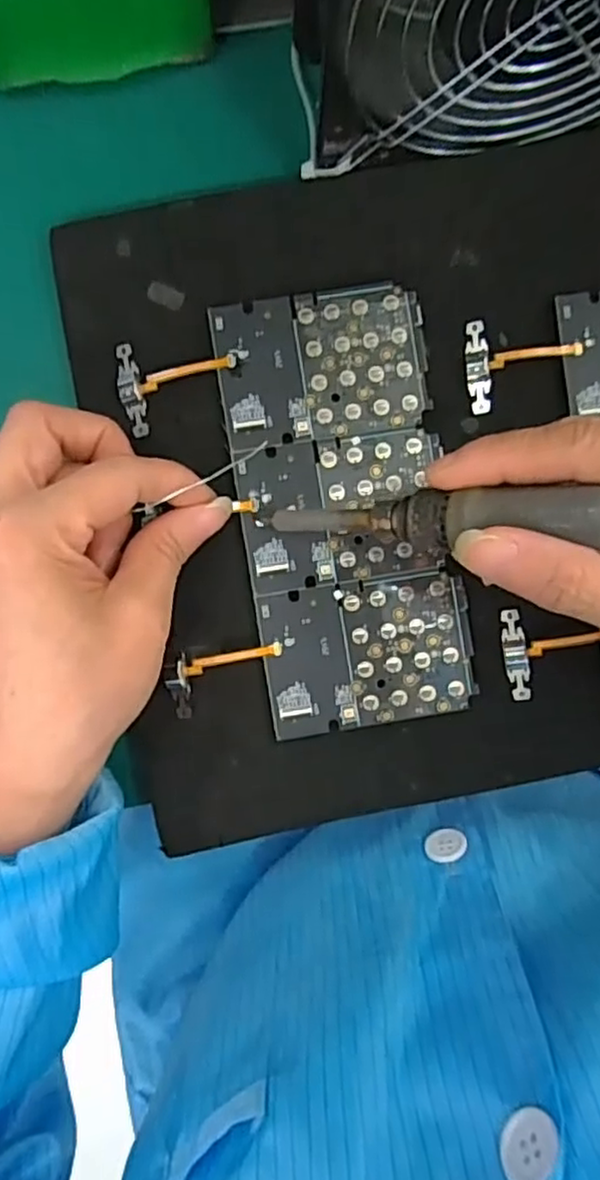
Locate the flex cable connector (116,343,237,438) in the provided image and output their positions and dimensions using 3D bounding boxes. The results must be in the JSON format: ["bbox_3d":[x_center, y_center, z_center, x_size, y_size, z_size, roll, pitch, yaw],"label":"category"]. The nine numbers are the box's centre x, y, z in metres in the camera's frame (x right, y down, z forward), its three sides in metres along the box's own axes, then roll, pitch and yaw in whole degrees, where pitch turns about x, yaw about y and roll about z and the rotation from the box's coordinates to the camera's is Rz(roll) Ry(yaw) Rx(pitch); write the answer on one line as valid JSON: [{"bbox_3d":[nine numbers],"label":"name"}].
[{"bbox_3d":[-0.047,-0.078,0.259,0.044,0.004,0.034,-4,88,-2],"label":"flex cable connector"}]

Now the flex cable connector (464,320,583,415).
[{"bbox_3d":[0.087,-0.089,0.265,0.044,0.005,0.034,-7,88,-2],"label":"flex cable connector"}]

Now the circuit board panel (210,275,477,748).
[{"bbox_3d":[0.017,-0.031,0.261,0.078,0.004,0.164,-9,90,-2],"label":"circuit board panel"}]

